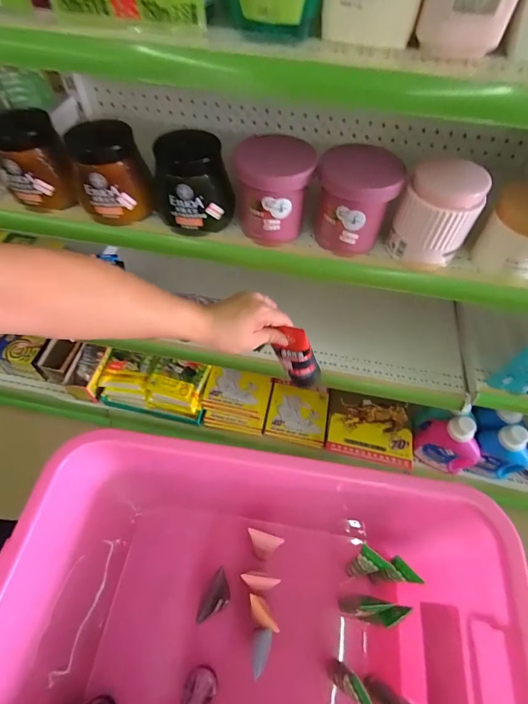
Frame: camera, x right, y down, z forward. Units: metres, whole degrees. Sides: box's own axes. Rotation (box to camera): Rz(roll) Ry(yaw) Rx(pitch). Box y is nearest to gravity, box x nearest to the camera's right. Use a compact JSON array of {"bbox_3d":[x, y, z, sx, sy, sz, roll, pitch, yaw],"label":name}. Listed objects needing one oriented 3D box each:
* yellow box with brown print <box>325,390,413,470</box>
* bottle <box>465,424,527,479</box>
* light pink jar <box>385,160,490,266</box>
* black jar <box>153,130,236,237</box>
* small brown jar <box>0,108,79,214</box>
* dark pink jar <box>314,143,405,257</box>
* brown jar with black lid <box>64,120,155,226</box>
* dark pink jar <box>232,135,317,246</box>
[{"bbox_3d":[0.302,0.215,1.042,0.233,0.034,0.191,12,57,6],"label":"yellow box with brown print"},{"bbox_3d":[0.607,0.254,0.922,0.129,0.199,0.072,14,57,8],"label":"bottle"},{"bbox_3d":[0.228,-0.181,0.485,0.094,0.114,0.076,26,59,15],"label":"light pink jar"},{"bbox_3d":[-0.107,-0.243,0.529,0.097,0.112,0.101,1,56,-1],"label":"black jar"},{"bbox_3d":[-0.338,-0.278,0.539,0.089,0.113,0.084,-25,60,-17],"label":"small brown jar"},{"bbox_3d":[0.124,-0.212,0.506,0.101,0.116,0.088,12,56,6],"label":"dark pink jar"},{"bbox_3d":[-0.222,-0.263,0.535,0.099,0.113,0.088,-12,57,-10],"label":"brown jar with black lid"},{"bbox_3d":[0.013,-0.230,0.520,0.093,0.110,0.102,-8,57,-7],"label":"dark pink jar"}]

